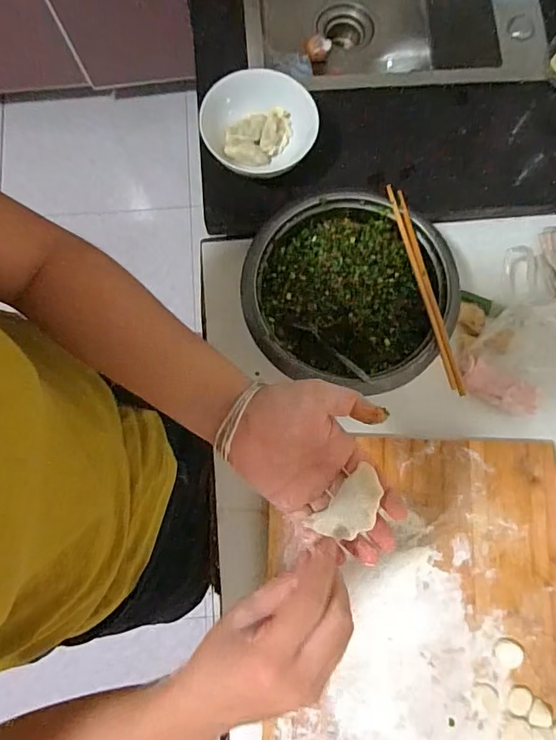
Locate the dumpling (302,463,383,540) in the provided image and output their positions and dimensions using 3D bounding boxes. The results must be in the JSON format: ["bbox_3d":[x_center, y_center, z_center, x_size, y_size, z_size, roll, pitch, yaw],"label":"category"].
[{"bbox_3d":[0.050,0.102,0.331,0.055,0.019,0.031,-36,50,-14],"label":"dumpling"}]

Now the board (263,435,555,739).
[{"bbox_3d":[0.170,0.370,0.576,0.363,0.040,0.561,1,80,1],"label":"board"}]

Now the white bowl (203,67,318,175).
[{"bbox_3d":[-0.028,-0.315,0.618,0.137,0.060,0.137,0,80,0],"label":"white bowl"}]

